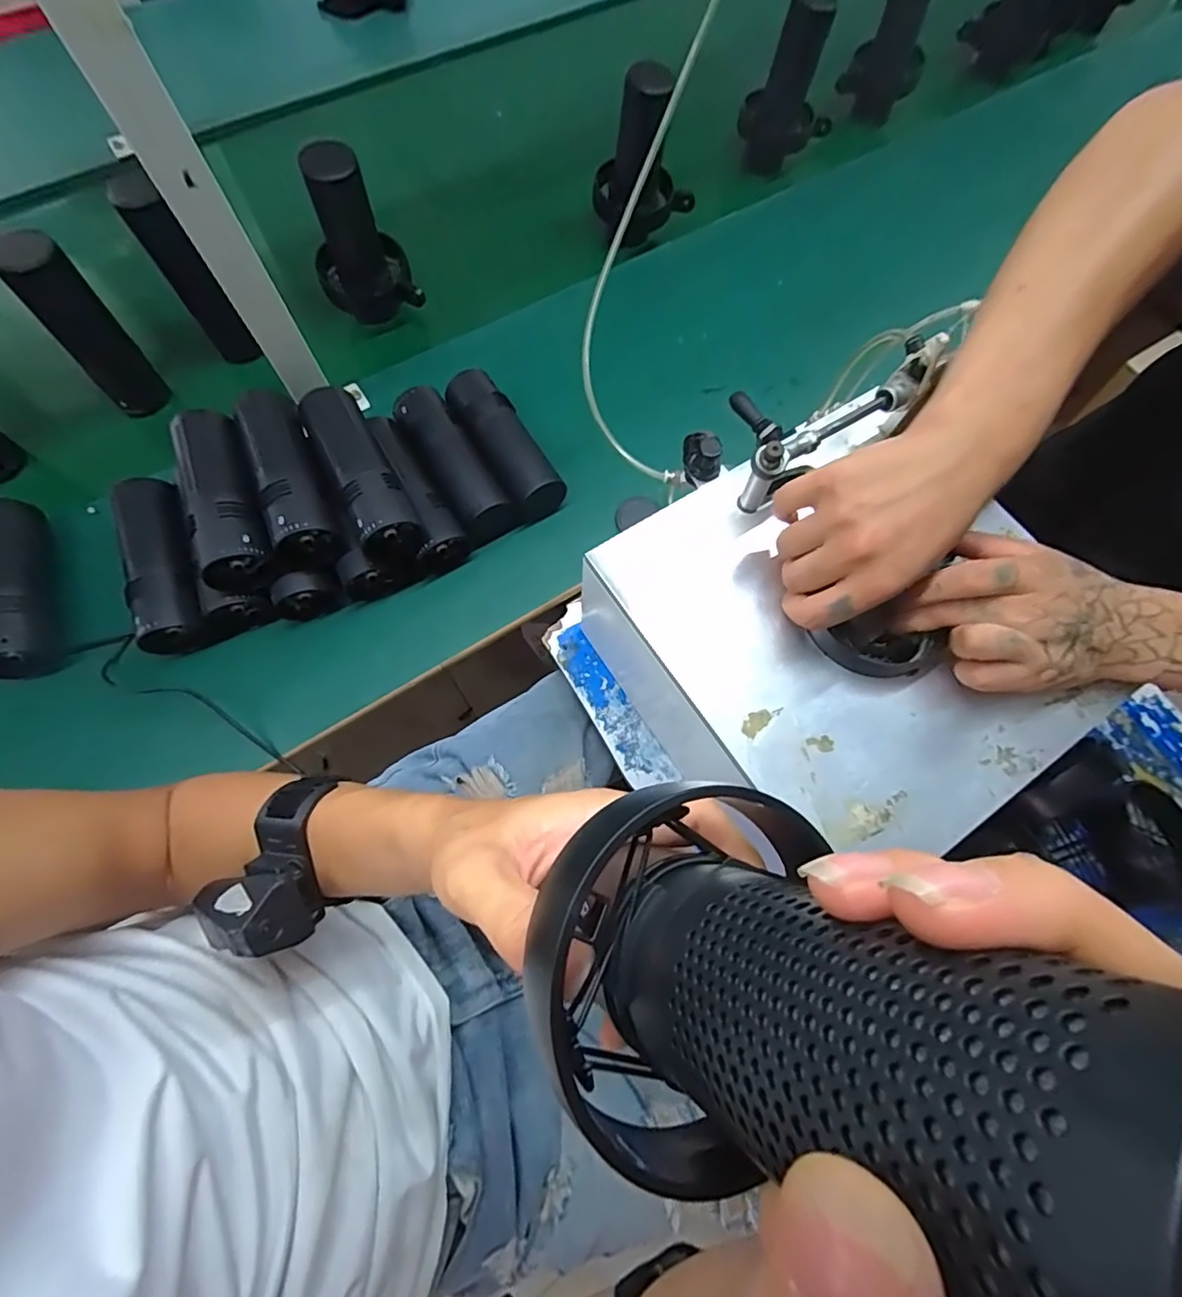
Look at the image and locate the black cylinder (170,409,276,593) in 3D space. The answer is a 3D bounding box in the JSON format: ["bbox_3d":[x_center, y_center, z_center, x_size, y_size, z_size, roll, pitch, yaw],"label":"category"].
[{"bbox_3d":[-0.327,-0.137,0.496,0.064,0.046,0.167,-25,74,-9],"label":"black cylinder"}]

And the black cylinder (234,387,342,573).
[{"bbox_3d":[-0.277,-0.156,0.506,0.060,0.057,0.165,-25,74,-9],"label":"black cylinder"}]

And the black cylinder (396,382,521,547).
[{"bbox_3d":[-0.141,-0.185,0.567,0.055,0.059,0.166,-31,76,-11],"label":"black cylinder"}]

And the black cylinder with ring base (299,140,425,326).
[{"bbox_3d":[-0.251,-0.437,0.591,0.097,0.165,0.079,-16,73,-7],"label":"black cylinder with ring base"}]

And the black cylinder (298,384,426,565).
[{"bbox_3d":[-0.213,-0.162,0.517,0.055,0.064,0.166,-28,75,-10],"label":"black cylinder"}]

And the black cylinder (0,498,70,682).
[{"bbox_3d":[-0.527,-0.059,0.514,0.060,0.059,0.170,-20,74,-8],"label":"black cylinder"}]

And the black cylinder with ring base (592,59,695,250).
[{"bbox_3d":[0.066,-0.581,0.665,0.106,0.152,0.090,-28,75,-10],"label":"black cylinder with ring base"}]

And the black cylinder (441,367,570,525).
[{"bbox_3d":[-0.093,-0.207,0.576,0.057,0.053,0.160,-31,76,-11],"label":"black cylinder"}]

